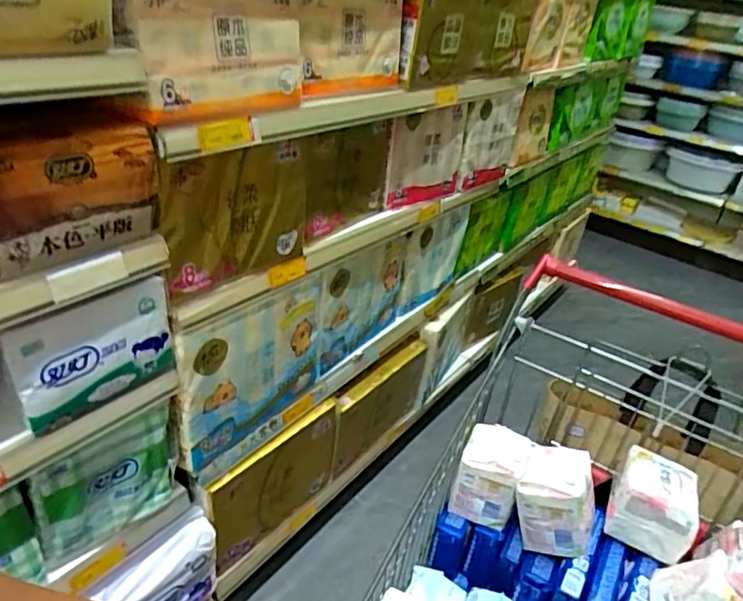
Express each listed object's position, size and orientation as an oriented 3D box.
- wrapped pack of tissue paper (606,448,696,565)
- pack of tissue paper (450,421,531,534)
[{"bbox_3d":[0.396,0.282,0.772,0.106,0.078,0.120,21,34,21],"label":"wrapped pack of tissue paper"},{"bbox_3d":[0.181,0.263,0.838,0.090,0.113,0.111,17,33,15],"label":"pack of tissue paper"}]

